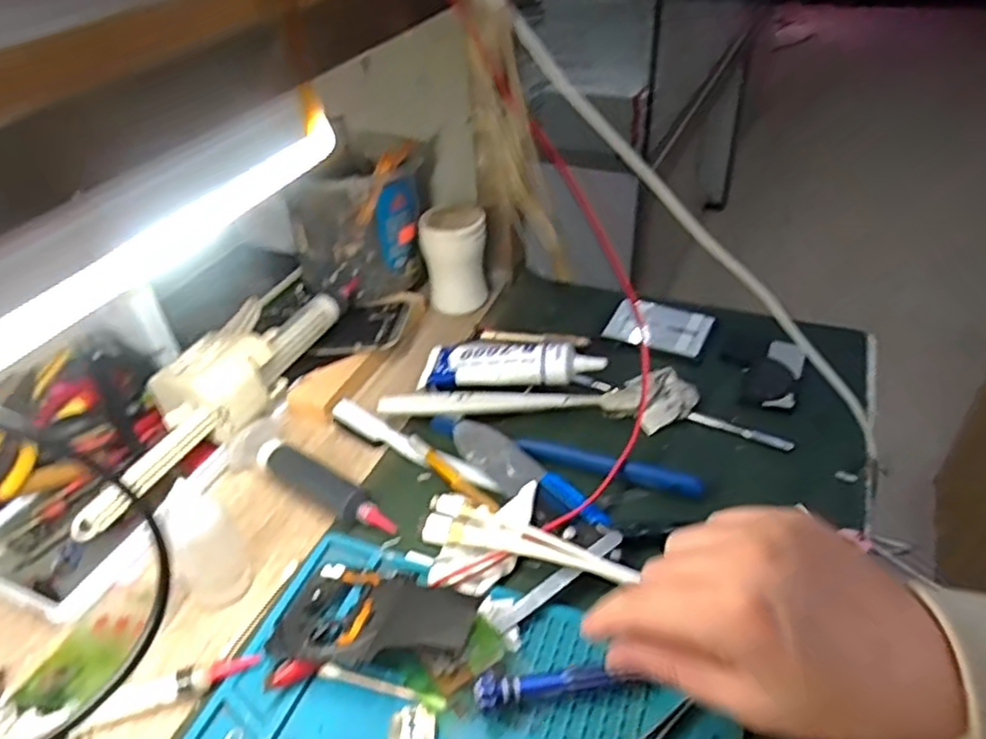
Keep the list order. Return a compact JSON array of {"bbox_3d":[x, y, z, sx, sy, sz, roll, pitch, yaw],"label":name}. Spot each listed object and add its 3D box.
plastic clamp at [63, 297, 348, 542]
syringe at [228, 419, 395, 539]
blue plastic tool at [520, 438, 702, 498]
[{"bbox_3d":[-0.198,0.016,0.476,0.070,0.054,0.239,14,43,20],"label":"plastic clamp"},{"bbox_3d":[-0.117,0.073,0.446,0.137,0.023,0.036,24,48,30],"label":"syringe"},{"bbox_3d":[0.074,0.061,0.441,0.118,0.010,0.014,10,42,16],"label":"blue plastic tool"}]

